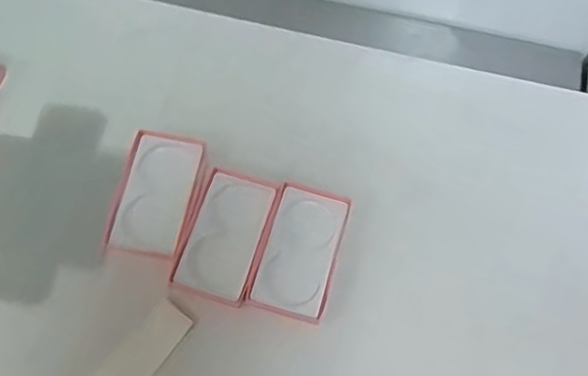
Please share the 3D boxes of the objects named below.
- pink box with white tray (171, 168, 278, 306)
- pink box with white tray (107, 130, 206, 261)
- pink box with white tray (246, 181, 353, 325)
[{"bbox_3d":[-0.076,0.052,0.668,0.080,0.017,0.141,16,70,5],"label":"pink box with white tray"},{"bbox_3d":[-0.154,0.004,0.687,0.081,0.023,0.144,10,69,4],"label":"pink box with white tray"},{"bbox_3d":[0.008,0.069,0.663,0.083,0.016,0.145,16,70,5],"label":"pink box with white tray"}]

